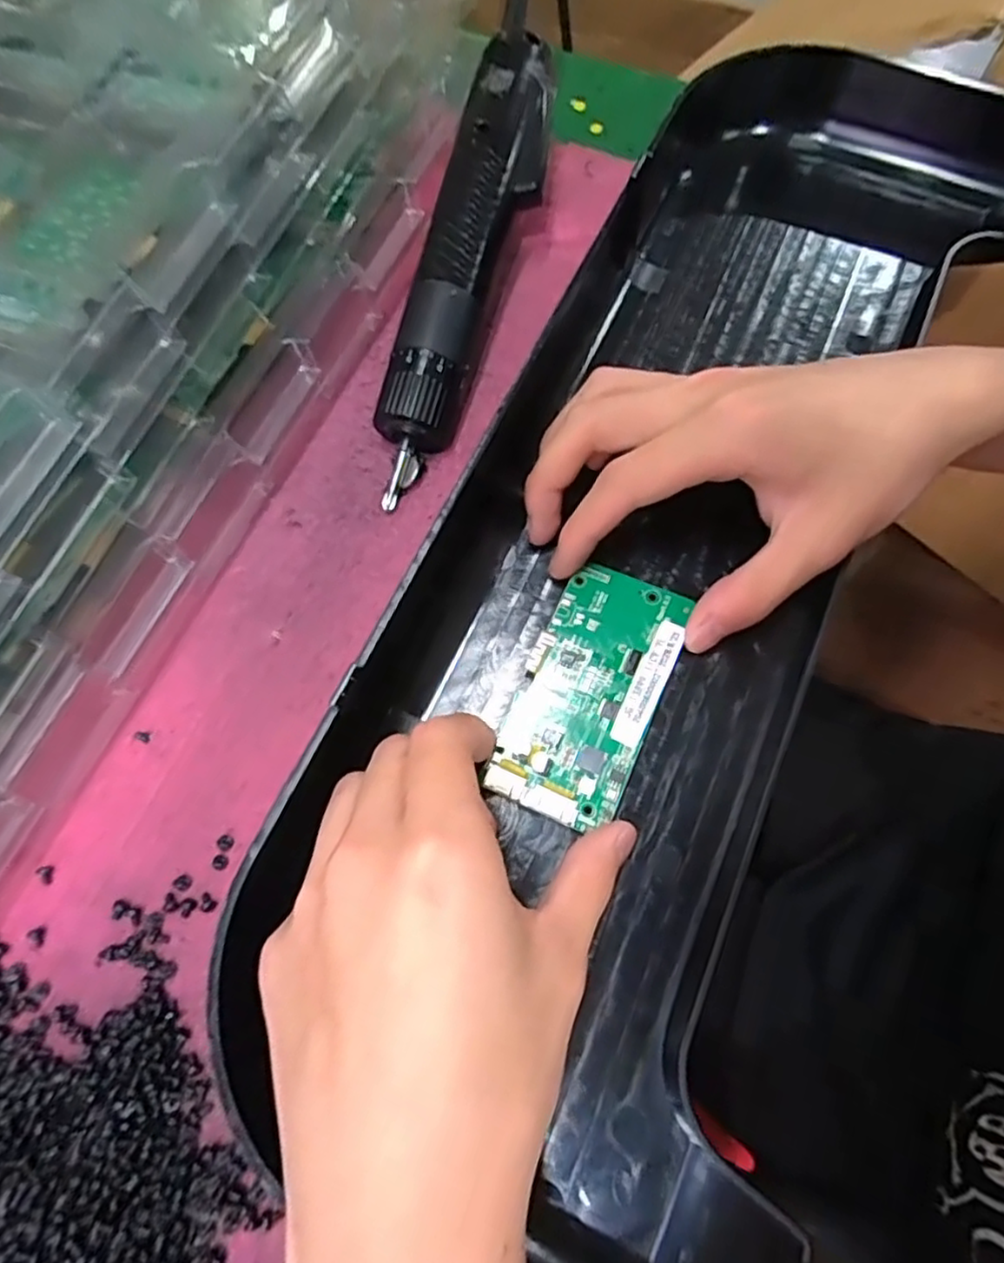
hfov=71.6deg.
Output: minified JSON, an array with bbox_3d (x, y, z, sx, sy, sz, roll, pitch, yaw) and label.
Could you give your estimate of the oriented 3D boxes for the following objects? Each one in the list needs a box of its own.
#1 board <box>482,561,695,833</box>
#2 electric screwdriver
[{"bbox_3d":[0.032,0.020,0.251,0.048,0.007,0.094,23,72,10],"label":"board"},{"bbox_3d":[-0.014,-0.162,0.307,0.035,0.052,0.212,14,71,7],"label":"electric screwdriver"}]

